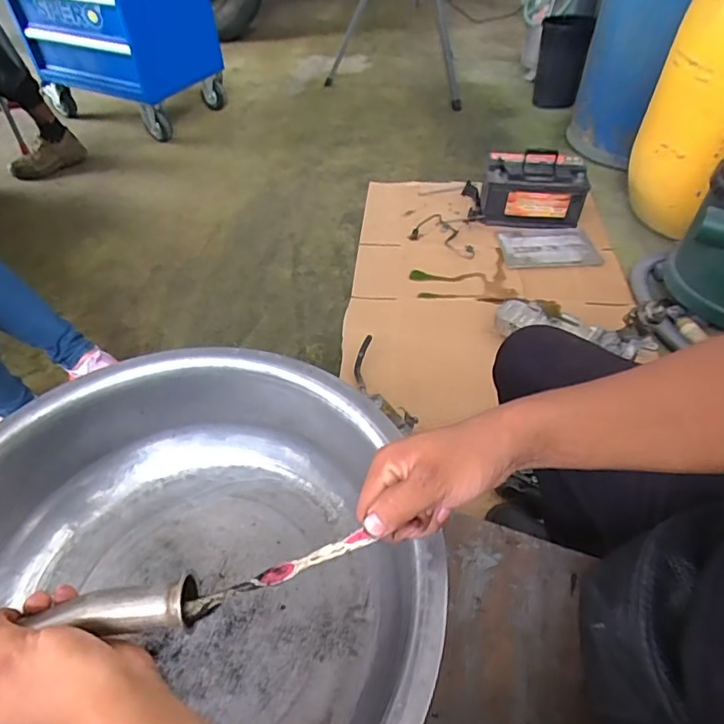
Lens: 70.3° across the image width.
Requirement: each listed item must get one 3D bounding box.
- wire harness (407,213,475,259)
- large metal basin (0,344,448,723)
[{"bbox_3d":[0.283,-0.409,1.667,0.234,0.027,0.155,29,53,23],"label":"wire harness"},{"bbox_3d":[-0.182,0.221,0.512,0.471,0.159,0.474,0,48,0],"label":"large metal basin"}]

